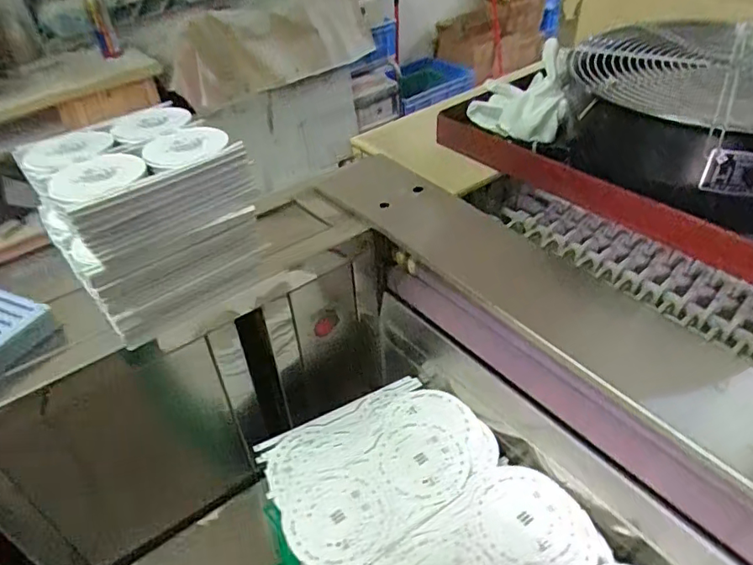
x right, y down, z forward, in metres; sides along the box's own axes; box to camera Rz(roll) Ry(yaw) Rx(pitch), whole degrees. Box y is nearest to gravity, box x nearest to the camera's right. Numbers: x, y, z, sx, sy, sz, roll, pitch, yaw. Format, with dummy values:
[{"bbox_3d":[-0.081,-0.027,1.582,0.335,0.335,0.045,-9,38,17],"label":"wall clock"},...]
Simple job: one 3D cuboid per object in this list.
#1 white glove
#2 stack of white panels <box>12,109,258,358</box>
[{"bbox_3d":[0.169,-0.228,0.655,0.113,0.094,0.095,4,41,8],"label":"white glove"},{"bbox_3d":[-0.195,-0.052,0.468,0.138,0.142,0.141,-34,49,-31],"label":"stack of white panels"}]

